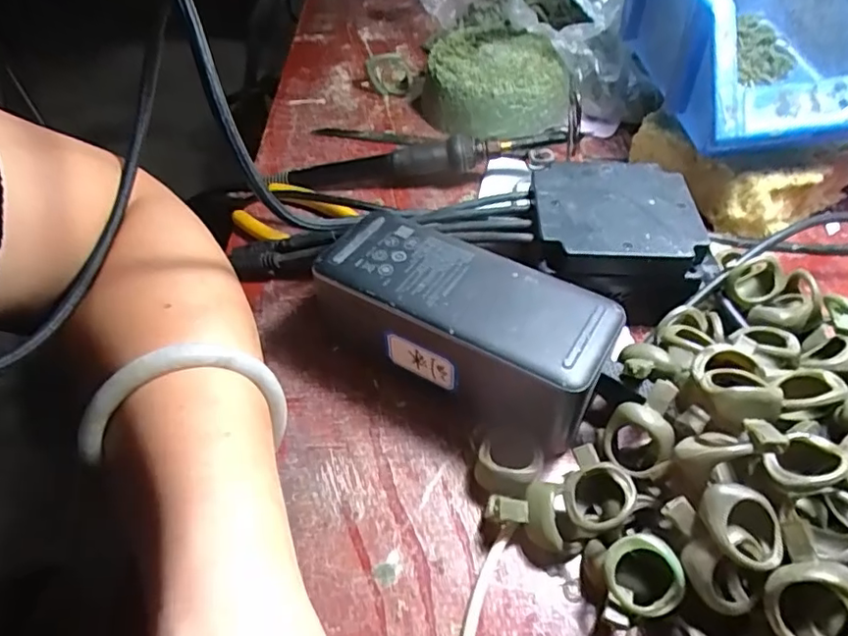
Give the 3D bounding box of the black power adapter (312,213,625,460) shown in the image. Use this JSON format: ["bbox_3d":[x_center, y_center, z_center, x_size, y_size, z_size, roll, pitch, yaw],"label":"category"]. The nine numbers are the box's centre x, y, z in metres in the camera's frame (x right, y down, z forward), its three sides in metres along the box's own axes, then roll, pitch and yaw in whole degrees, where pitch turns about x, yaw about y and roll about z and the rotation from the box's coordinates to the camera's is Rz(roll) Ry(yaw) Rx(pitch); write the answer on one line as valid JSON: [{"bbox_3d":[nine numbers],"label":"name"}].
[{"bbox_3d":[0.013,0.005,0.264,0.135,0.053,0.060,25,51,22],"label":"black power adapter"}]

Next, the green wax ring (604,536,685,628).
[{"bbox_3d":[0.073,0.087,0.193,0.025,0.004,0.028,-2,77,12],"label":"green wax ring"}]

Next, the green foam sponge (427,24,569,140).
[{"bbox_3d":[0.049,-0.174,0.432,0.096,0.043,0.103,-8,47,-8],"label":"green foam sponge"}]

